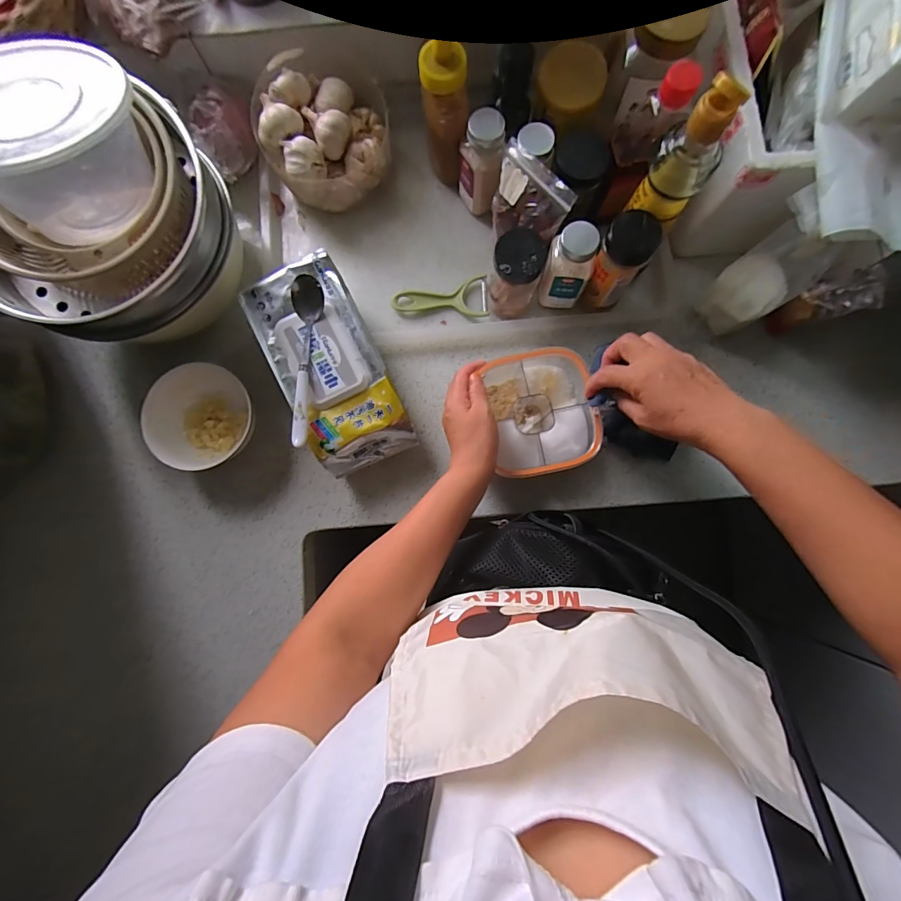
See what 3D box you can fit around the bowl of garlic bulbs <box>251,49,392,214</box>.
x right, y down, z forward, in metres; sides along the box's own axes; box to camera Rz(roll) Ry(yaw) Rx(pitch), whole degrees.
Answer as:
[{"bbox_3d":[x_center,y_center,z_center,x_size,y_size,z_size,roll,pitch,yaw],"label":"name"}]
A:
[{"bbox_3d":[-0.158,-0.406,0.554,0.155,0.108,0.158,0,84,0],"label":"bowl of garlic bulbs"}]

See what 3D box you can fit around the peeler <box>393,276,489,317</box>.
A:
[{"bbox_3d":[-0.014,-0.203,0.565,0.124,0.011,0.052,-1,83,1],"label":"peeler"}]

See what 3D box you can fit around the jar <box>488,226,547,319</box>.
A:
[{"bbox_3d":[0.078,-0.210,0.520,0.056,0.112,0.057,0,83,1],"label":"jar"}]

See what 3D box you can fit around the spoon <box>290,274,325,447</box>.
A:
[{"bbox_3d":[-0.154,-0.096,0.458,0.034,0.027,0.178,-2,83,1],"label":"spoon"}]

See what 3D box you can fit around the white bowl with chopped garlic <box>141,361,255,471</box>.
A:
[{"bbox_3d":[-0.303,-0.041,0.525,0.115,0.062,0.114,0,83,1],"label":"white bowl with chopped garlic"}]

